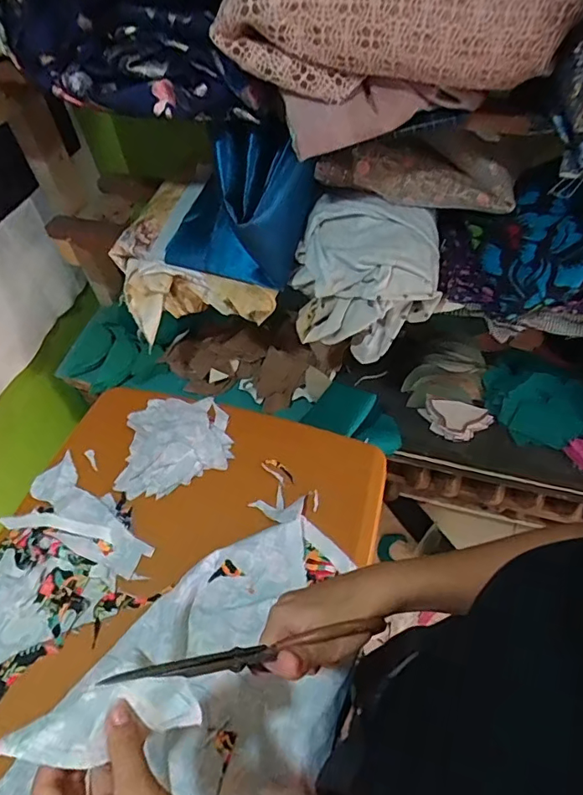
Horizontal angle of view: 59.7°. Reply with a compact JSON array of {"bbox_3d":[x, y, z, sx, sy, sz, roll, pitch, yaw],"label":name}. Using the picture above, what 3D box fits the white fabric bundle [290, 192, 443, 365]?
[{"bbox_3d":[0.103,-0.165,0.696,0.188,0.158,0.136,12,54,12],"label":"white fabric bundle"}]

